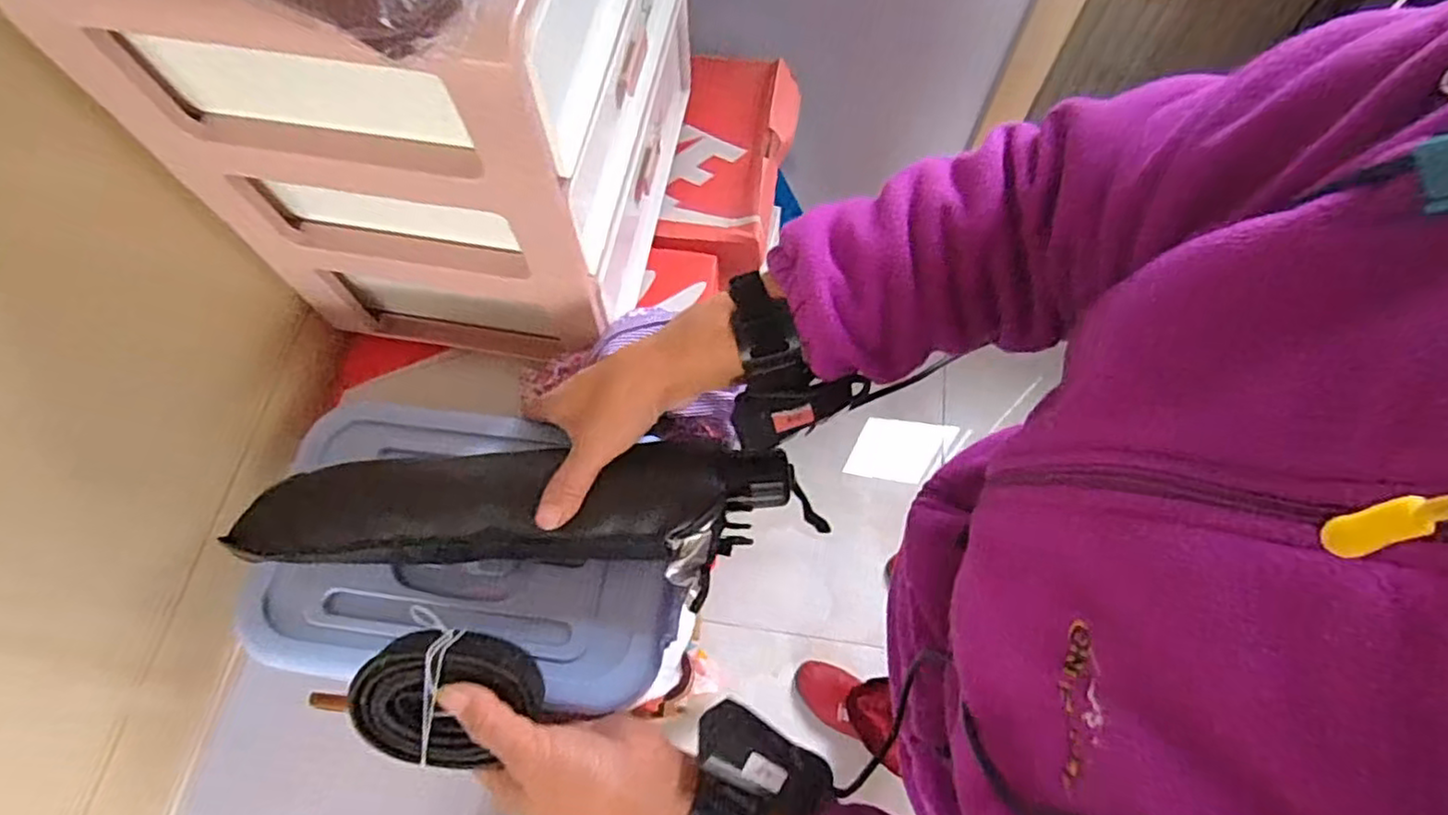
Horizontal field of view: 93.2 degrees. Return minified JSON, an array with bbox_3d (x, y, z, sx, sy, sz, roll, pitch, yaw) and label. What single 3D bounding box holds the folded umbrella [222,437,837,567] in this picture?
[{"bbox_3d":[-0.120,0.060,0.434,0.342,0.032,0.073,-3,66,-2],"label":"folded umbrella"}]

